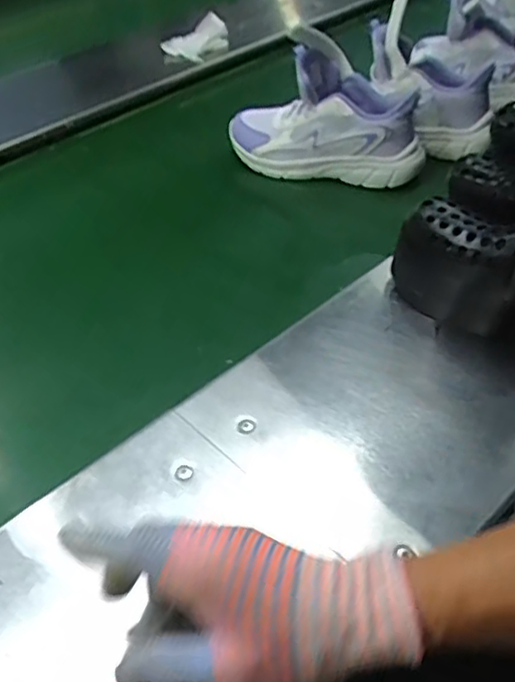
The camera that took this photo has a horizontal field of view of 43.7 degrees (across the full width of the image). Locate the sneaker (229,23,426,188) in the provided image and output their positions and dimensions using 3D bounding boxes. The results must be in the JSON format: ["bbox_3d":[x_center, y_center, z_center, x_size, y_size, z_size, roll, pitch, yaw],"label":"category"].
[{"bbox_3d":[0.081,-0.287,0.804,0.251,0.144,0.086,9,45,14],"label":"sneaker"}]

